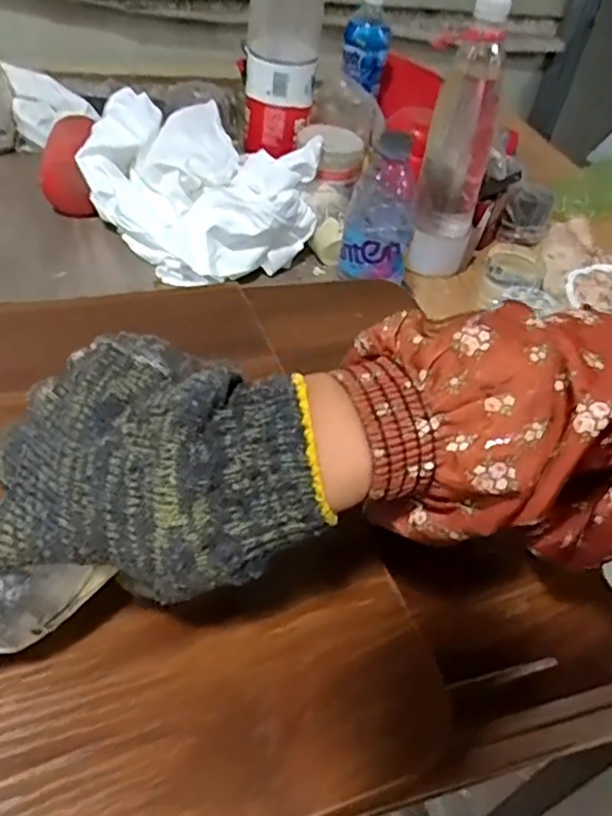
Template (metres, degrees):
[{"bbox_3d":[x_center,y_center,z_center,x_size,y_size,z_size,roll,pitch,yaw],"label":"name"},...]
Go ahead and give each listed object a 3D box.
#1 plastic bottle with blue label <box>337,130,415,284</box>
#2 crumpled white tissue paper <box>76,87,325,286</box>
[{"bbox_3d":[0.073,-0.189,0.618,0.063,0.132,0.046,15,44,6],"label":"plastic bottle with blue label"},{"bbox_3d":[-0.116,-0.254,0.739,0.258,0.111,0.203,35,49,24],"label":"crumpled white tissue paper"}]

